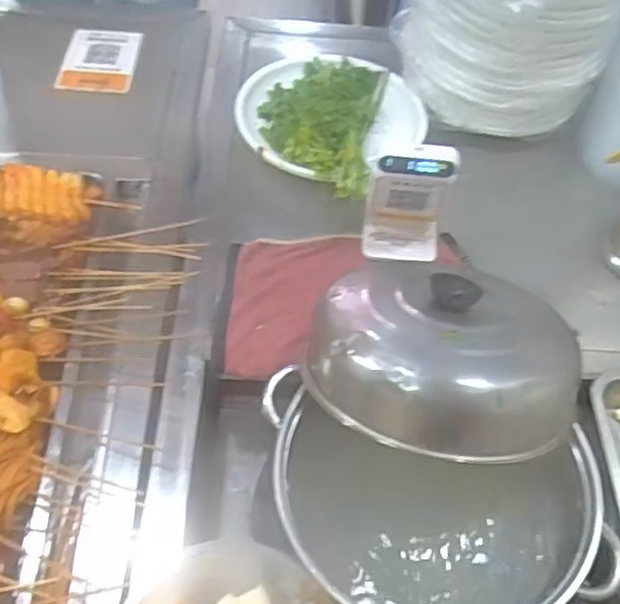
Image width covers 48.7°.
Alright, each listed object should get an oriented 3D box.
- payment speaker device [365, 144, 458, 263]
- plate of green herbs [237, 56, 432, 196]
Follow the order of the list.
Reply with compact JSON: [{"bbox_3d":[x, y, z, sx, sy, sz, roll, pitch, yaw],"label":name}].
[{"bbox_3d":[0.109,-0.118,0.762,0.092,0.152,0.046,8,55,1],"label":"payment speaker device"},{"bbox_3d":[0.025,-0.247,0.904,0.236,0.059,0.239,2,55,-3],"label":"plate of green herbs"}]

